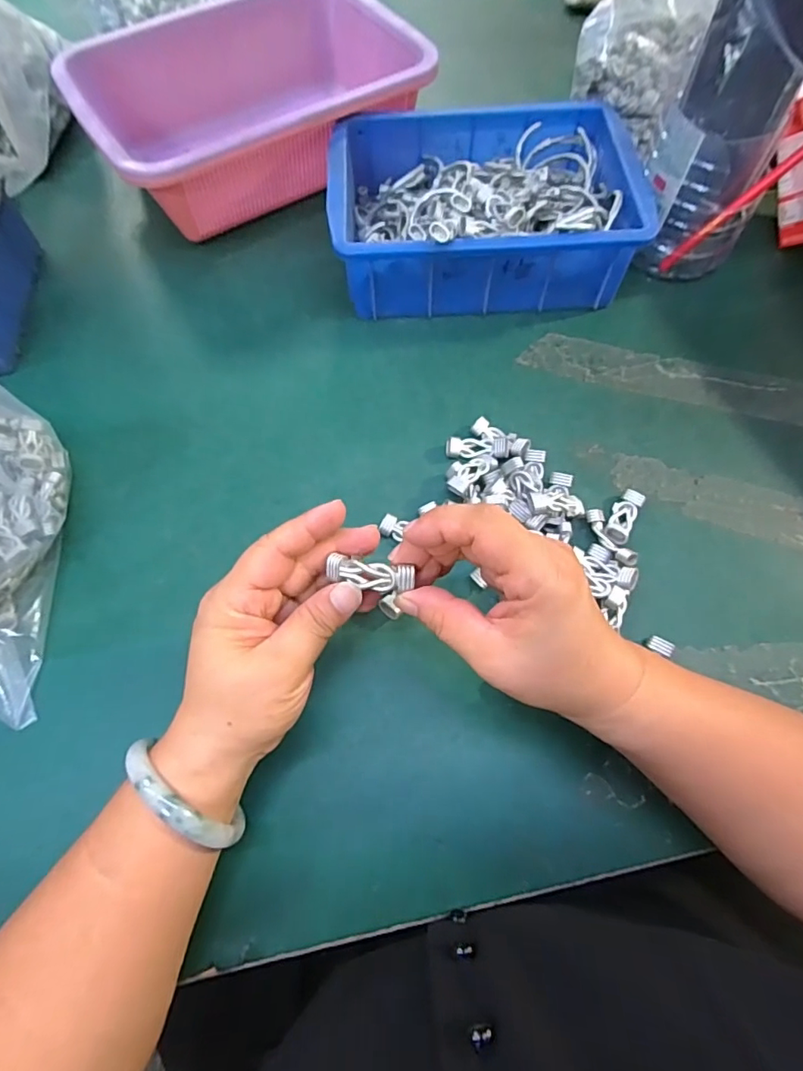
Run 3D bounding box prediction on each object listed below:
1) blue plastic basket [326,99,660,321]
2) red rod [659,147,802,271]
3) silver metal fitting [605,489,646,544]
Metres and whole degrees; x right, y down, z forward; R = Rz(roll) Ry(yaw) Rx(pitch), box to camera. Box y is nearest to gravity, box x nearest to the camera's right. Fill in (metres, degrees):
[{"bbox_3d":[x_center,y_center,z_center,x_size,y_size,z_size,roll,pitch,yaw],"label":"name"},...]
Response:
[{"bbox_3d":[0.067,-0.278,0.439,0.238,0.084,0.174,-3,66,-1],"label":"blue plastic basket"},{"bbox_3d":[0.275,-0.267,0.392,0.010,0.156,0.009,12,56,-39],"label":"red rod"},{"bbox_3d":[0.152,-0.013,0.347,0.016,0.012,0.043,29,69,12],"label":"silver metal fitting"}]

